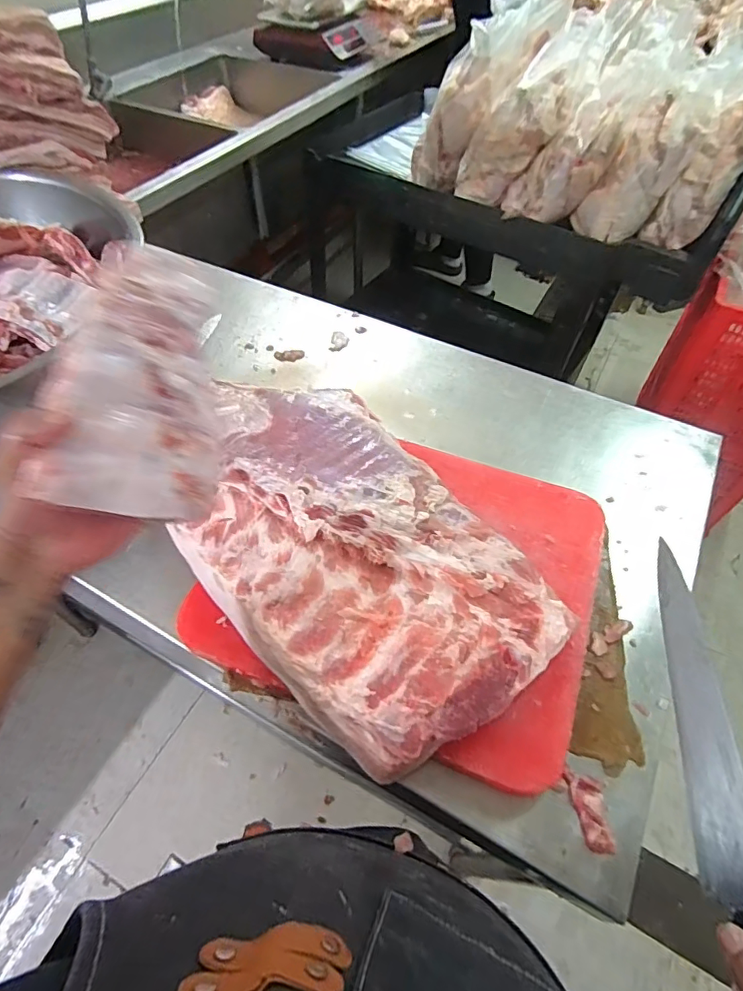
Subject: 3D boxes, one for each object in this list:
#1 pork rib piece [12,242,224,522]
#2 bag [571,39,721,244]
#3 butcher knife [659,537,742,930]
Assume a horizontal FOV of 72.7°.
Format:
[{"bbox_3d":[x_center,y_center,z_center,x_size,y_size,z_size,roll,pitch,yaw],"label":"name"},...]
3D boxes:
[{"bbox_3d":[-0.170,-0.093,0.394,0.027,0.124,0.222,-14,67,42],"label":"pork rib piece"},{"bbox_3d":[0.585,-0.740,1.087,0.200,0.298,0.189,23,57,15],"label":"bag"},{"bbox_3d":[0.233,0.208,0.337,0.017,0.050,0.351,2,62,1],"label":"butcher knife"}]

